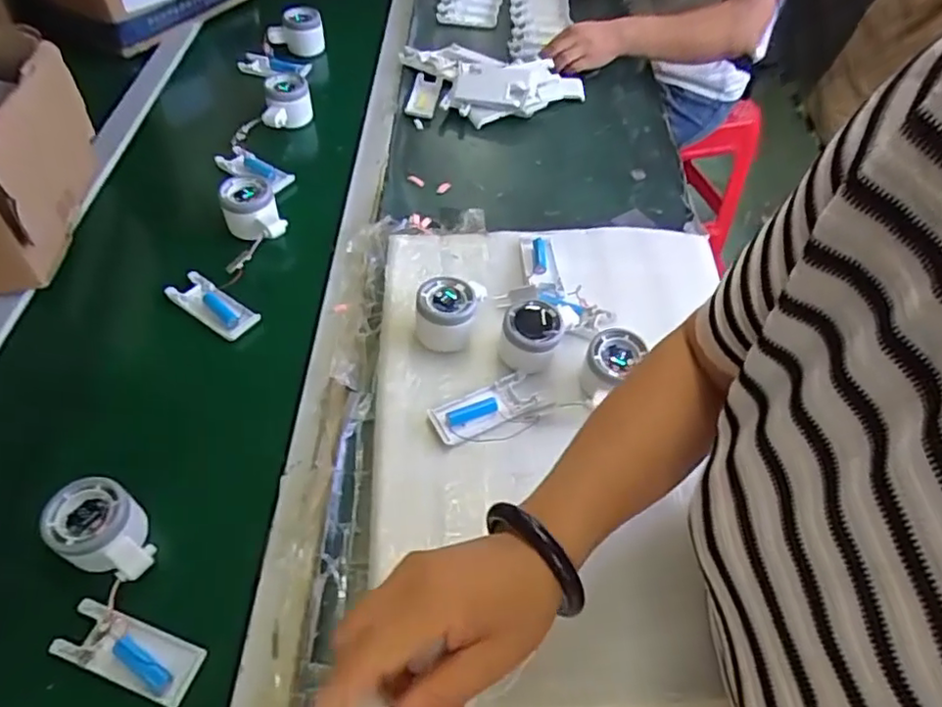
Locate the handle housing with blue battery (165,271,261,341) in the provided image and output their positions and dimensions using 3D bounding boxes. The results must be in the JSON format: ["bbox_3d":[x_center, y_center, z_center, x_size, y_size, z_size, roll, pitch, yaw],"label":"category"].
[{"bbox_3d":[-0.272,-0.050,0.648,0.103,0.015,0.038,30,54,20],"label":"handle housing with blue battery"}]

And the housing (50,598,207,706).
[{"bbox_3d":[-0.245,0.213,0.441,0.102,0.016,0.039,17,51,10],"label":"housing"}]

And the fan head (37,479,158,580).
[{"bbox_3d":[-0.280,0.138,0.470,0.082,0.044,0.056,34,56,22],"label":"fan head"}]

